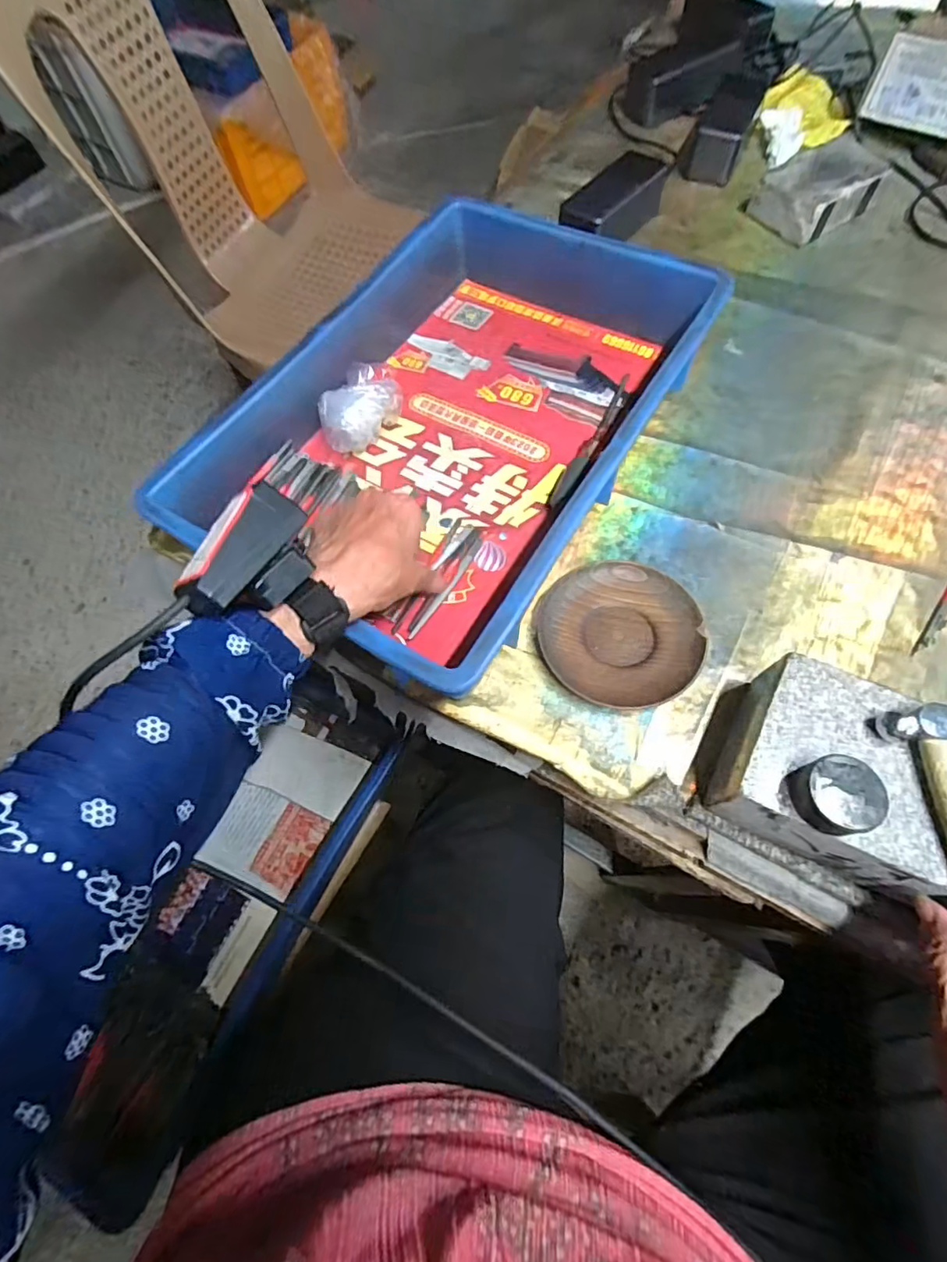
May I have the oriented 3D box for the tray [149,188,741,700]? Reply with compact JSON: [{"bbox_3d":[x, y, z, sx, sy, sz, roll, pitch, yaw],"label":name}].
[{"bbox_3d":[-0.007,-0.180,0.456,0.281,0.080,0.420,30,71,15],"label":"tray"}]

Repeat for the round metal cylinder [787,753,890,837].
[{"bbox_3d":[0.188,0.085,0.285,0.037,0.021,0.037,-1,66,2],"label":"round metal cylinder"}]

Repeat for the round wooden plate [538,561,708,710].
[{"bbox_3d":[0.107,0.001,0.404,0.112,0.017,0.108,-1,66,3],"label":"round wooden plate"}]

